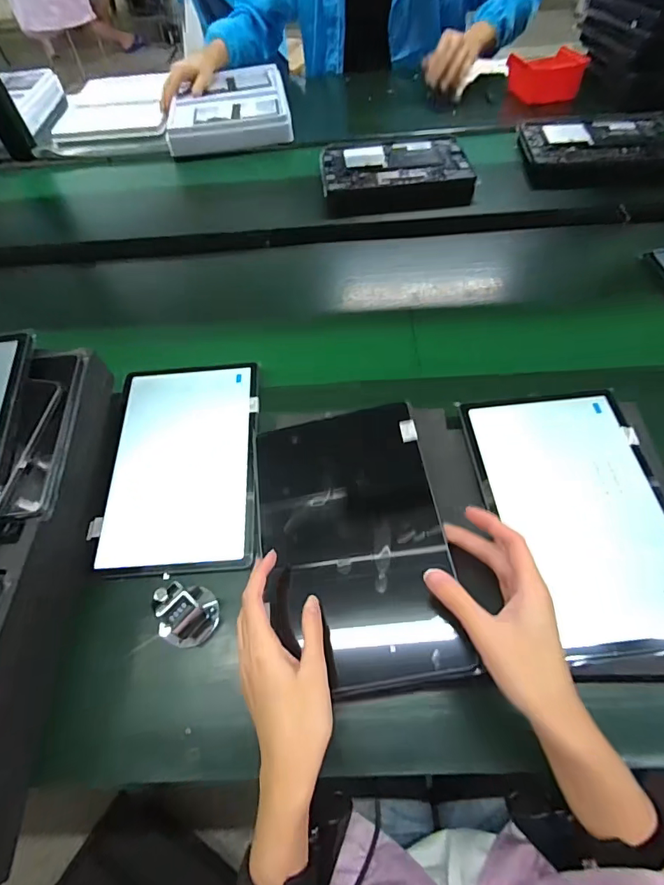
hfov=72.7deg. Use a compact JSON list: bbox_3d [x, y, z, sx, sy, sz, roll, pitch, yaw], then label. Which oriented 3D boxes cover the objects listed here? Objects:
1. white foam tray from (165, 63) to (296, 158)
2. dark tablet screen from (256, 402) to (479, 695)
[{"bbox_3d":[-0.221,-0.732,0.986,0.247,0.056,0.279,-8,56,-1],"label":"white foam tray"},{"bbox_3d":[0.016,0.082,0.413,0.161,0.013,0.247,-12,58,5],"label":"dark tablet screen"}]

